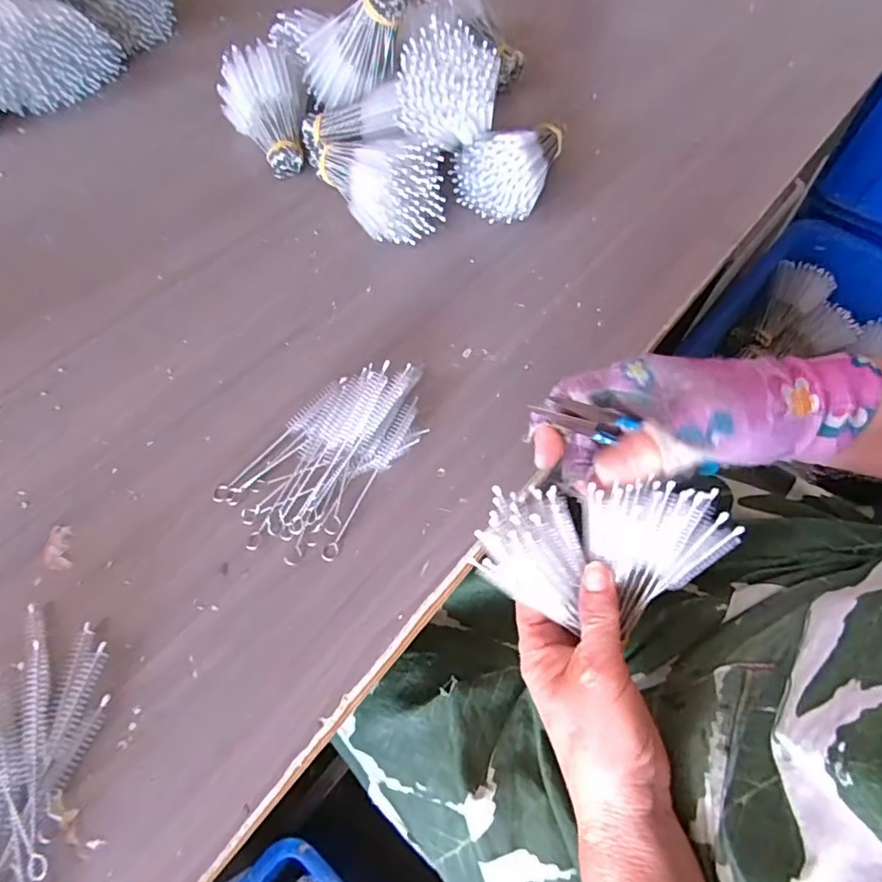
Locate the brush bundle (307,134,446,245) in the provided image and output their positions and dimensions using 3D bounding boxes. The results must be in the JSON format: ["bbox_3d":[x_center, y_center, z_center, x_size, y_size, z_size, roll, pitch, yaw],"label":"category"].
[{"bbox_3d":[-0.053,-0.228,0.464,0.072,0.072,0.124,-28,63,-16],"label":"brush bundle"}]

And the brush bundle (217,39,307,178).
[{"bbox_3d":[-0.155,-0.303,0.512,0.077,0.065,0.119,-19,61,-12],"label":"brush bundle"}]

